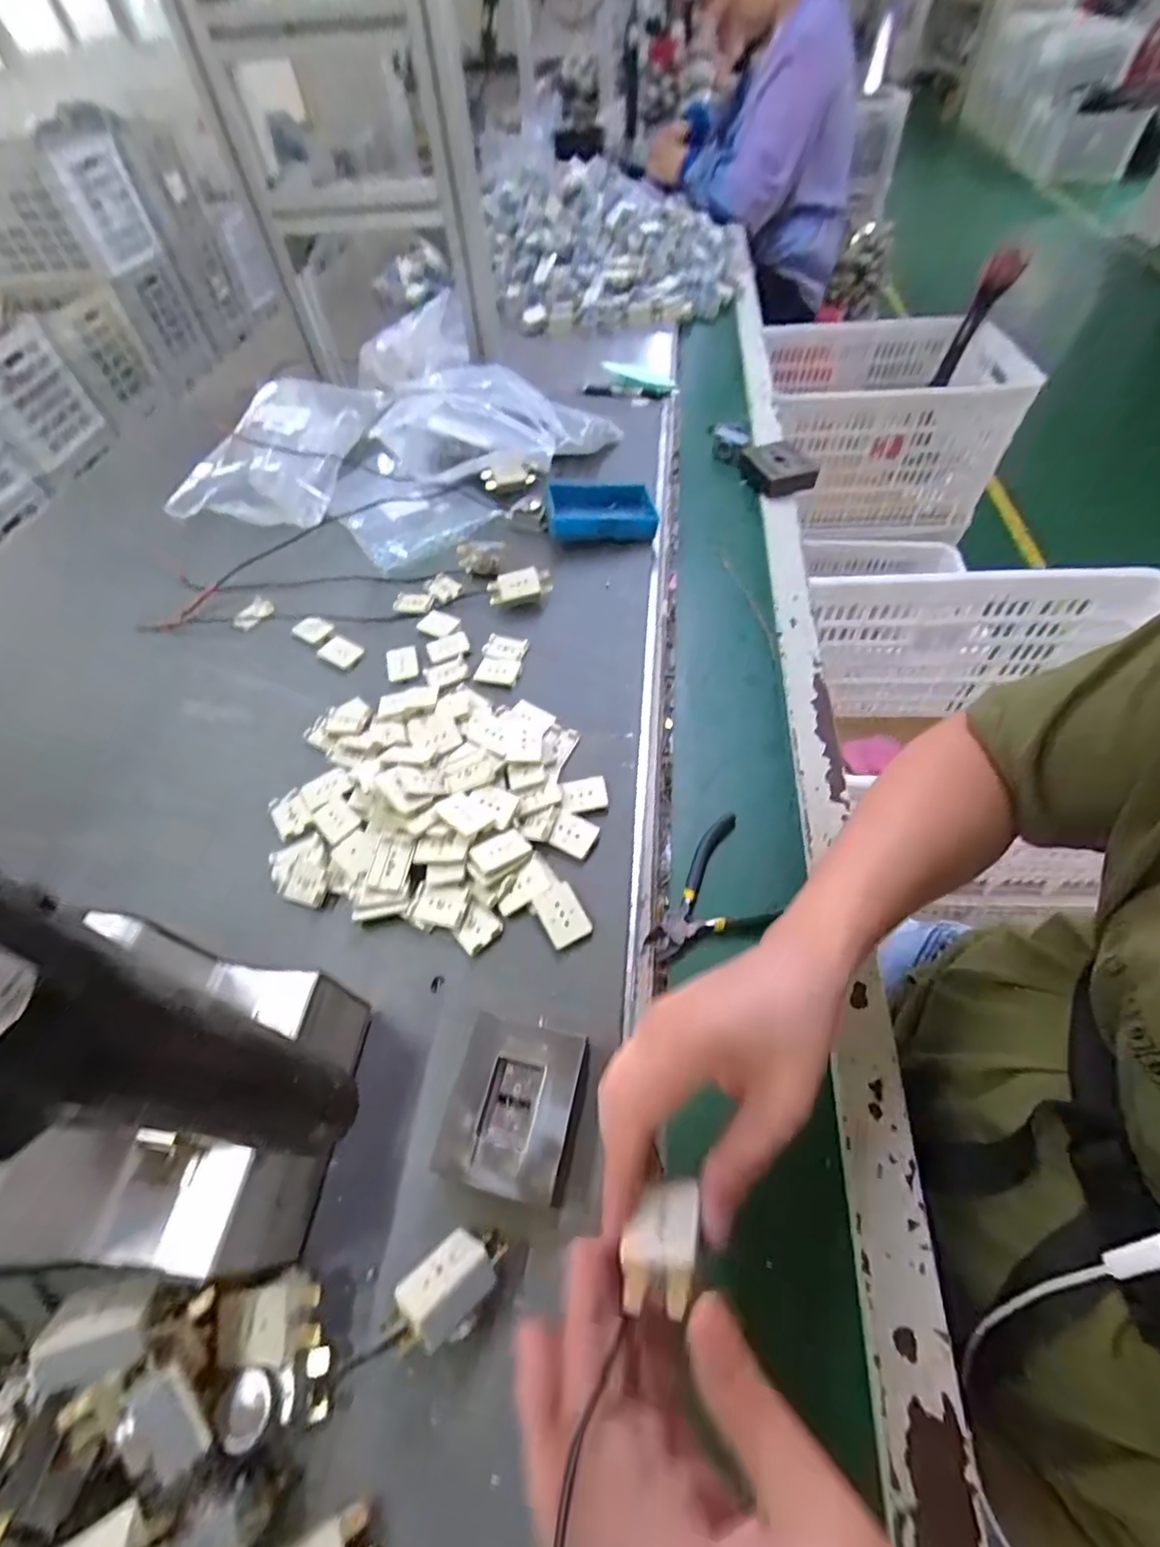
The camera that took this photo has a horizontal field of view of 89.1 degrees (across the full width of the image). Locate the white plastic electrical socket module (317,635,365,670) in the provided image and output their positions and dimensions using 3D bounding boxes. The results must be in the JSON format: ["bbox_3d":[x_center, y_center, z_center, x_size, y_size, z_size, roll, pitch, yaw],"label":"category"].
[{"bbox_3d":[-0.229,-0.117,0.565,0.040,0.004,0.029,29,73,14],"label":"white plastic electrical socket module"}]

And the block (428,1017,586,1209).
[{"bbox_3d":[-0.036,0.182,0.324,0.067,0.035,0.079,9,55,10],"label":"block"}]

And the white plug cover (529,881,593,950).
[{"bbox_3d":[-0.012,0.094,0.393,0.029,0.005,0.040,-26,57,-14],"label":"white plug cover"}]

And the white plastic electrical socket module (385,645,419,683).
[{"bbox_3d":[-0.165,-0.104,0.546,0.029,0.007,0.038,-19,55,-10],"label":"white plastic electrical socket module"}]

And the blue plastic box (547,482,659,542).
[{"bbox_3d":[0.023,-0.285,0.637,0.113,0.029,0.079,-1,54,-5],"label":"blue plastic box"}]

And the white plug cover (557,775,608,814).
[{"bbox_3d":[0.003,0.015,0.449,0.035,0.006,0.030,-11,54,-4],"label":"white plug cover"}]

